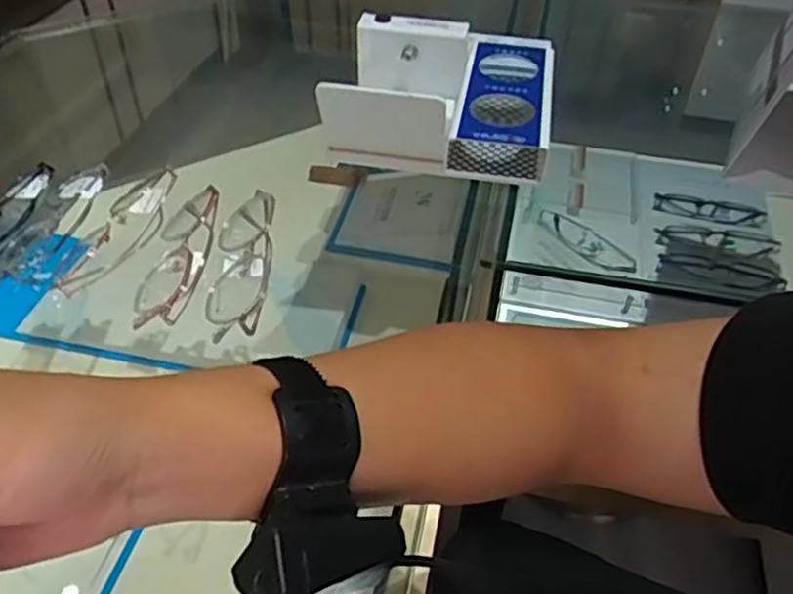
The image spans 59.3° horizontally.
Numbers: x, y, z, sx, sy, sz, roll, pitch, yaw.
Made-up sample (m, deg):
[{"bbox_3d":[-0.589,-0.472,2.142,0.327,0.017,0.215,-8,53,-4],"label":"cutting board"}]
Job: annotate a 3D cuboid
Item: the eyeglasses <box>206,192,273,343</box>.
[{"bbox_3d":[-0.110,-0.027,0.501,0.040,0.027,0.121,1,45,-4],"label":"eyeglasses"}]

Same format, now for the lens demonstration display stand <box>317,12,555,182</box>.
[{"bbox_3d":[0.049,-0.193,0.629,0.178,0.066,0.191,11,46,6],"label":"lens demonstration display stand"}]

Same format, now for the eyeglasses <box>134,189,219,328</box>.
[{"bbox_3d":[-0.157,-0.028,0.501,0.036,0.029,0.133,4,45,-2],"label":"eyeglasses"}]

